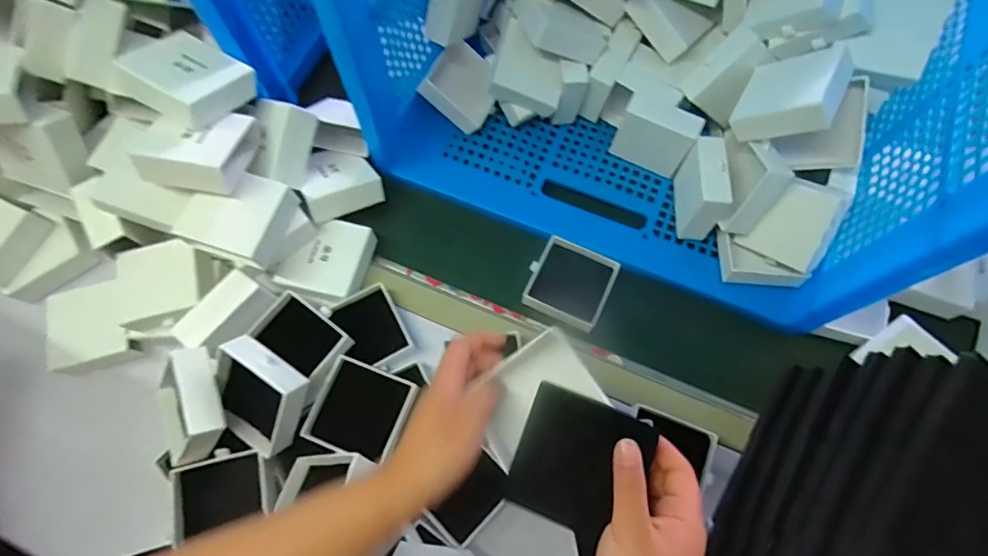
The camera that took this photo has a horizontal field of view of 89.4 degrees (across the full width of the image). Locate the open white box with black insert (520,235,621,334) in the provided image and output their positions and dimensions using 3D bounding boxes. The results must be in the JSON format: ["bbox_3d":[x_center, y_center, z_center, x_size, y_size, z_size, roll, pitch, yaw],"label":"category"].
[{"bbox_3d":[0.092,0.006,0.600,0.092,0.017,0.093,25,73,9],"label":"open white box with black insert"}]

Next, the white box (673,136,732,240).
[{"bbox_3d":[0.246,-0.104,0.594,0.036,0.086,0.091,3,71,1],"label":"white box"}]

